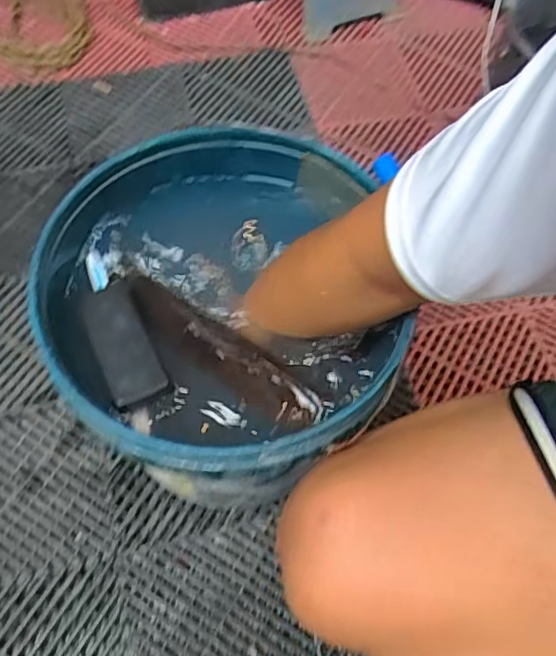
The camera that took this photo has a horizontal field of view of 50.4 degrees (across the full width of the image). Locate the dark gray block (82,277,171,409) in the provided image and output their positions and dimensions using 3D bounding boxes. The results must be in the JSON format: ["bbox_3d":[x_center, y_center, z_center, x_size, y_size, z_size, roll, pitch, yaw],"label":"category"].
[{"bbox_3d":[-0.129,0.005,0.483,0.045,0.023,0.124,-22,66,-14],"label":"dark gray block"}]

